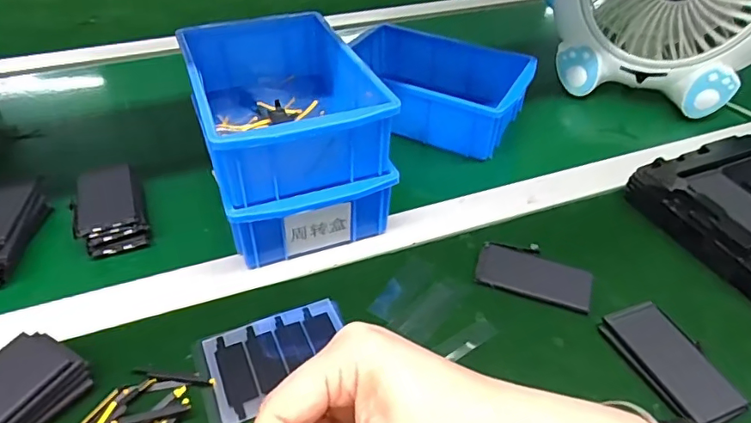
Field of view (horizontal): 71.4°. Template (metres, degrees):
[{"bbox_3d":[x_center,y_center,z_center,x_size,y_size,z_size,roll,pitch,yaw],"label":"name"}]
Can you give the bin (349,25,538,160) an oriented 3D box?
[{"bbox_3d":[0.061,-0.139,0.583,0.196,0.061,0.136,20,43,18],"label":"bin"}]

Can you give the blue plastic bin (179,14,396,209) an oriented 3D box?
[{"bbox_3d":[-0.083,-0.097,0.436,0.132,0.060,0.207,-17,45,-20],"label":"blue plastic bin"}]

